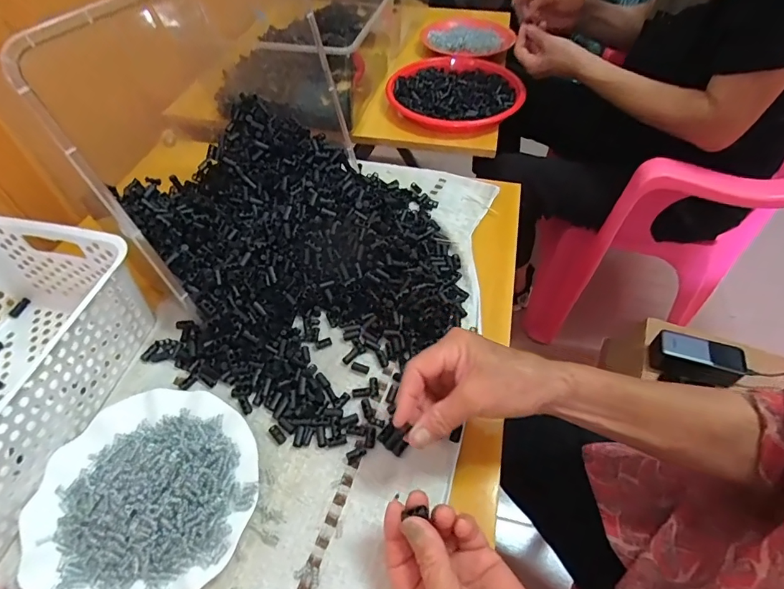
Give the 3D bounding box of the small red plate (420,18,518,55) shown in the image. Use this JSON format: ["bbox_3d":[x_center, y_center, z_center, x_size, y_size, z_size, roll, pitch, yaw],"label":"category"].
[{"bbox_3d":[0.165,-0.563,0.964,0.193,0.029,0.194,13,53,10],"label":"small red plate"}]

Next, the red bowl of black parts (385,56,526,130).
[{"bbox_3d":[0.120,-0.362,0.804,0.225,0.046,0.230,0,51,0],"label":"red bowl of black parts"}]

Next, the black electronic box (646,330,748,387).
[{"bbox_3d":[0.519,0.106,0.759,0.130,0.055,0.060,15,53,11],"label":"black electronic box"}]

